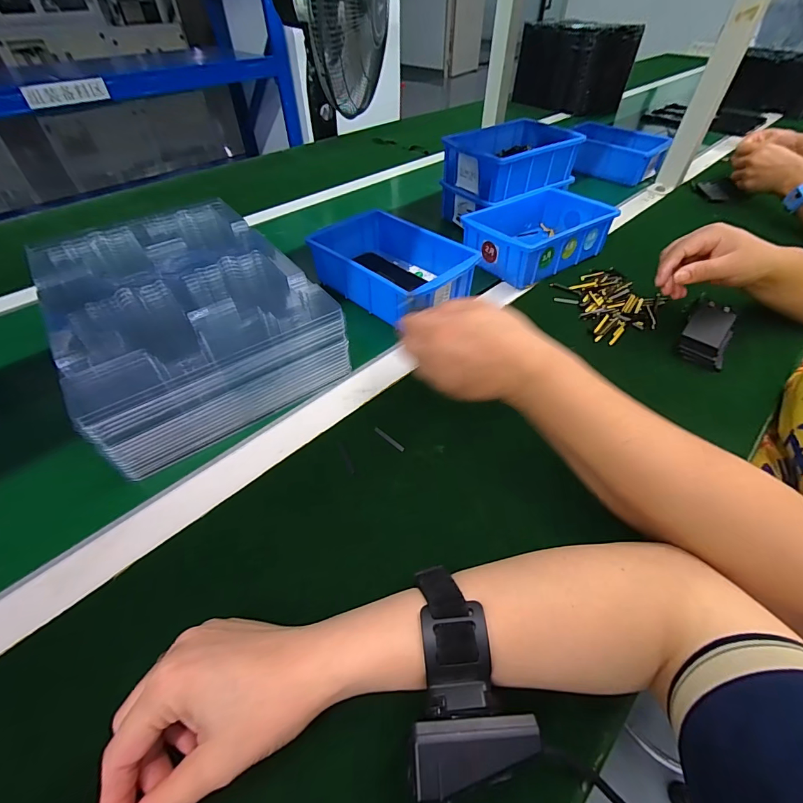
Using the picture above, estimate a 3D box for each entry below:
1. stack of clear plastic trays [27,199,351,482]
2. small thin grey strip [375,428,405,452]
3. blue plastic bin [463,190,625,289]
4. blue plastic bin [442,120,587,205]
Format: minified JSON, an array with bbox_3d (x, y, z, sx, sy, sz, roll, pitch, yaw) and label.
[{"bbox_3d":[-0.233,-0.099,0.421,0.219,0.076,0.318,-29,54,-24],"label":"stack of clear plastic trays"},{"bbox_3d":[-0.012,0.034,0.363,0.035,0.004,0.005,36,57,26],"label":"small thin grey strip"},{"bbox_3d":[0.199,-0.242,0.568,0.193,0.062,0.124,-30,54,-25],"label":"blue plastic bin"},{"bbox_3d":[0.174,-0.388,0.625,0.199,0.059,0.134,-32,55,-25],"label":"blue plastic bin"}]

